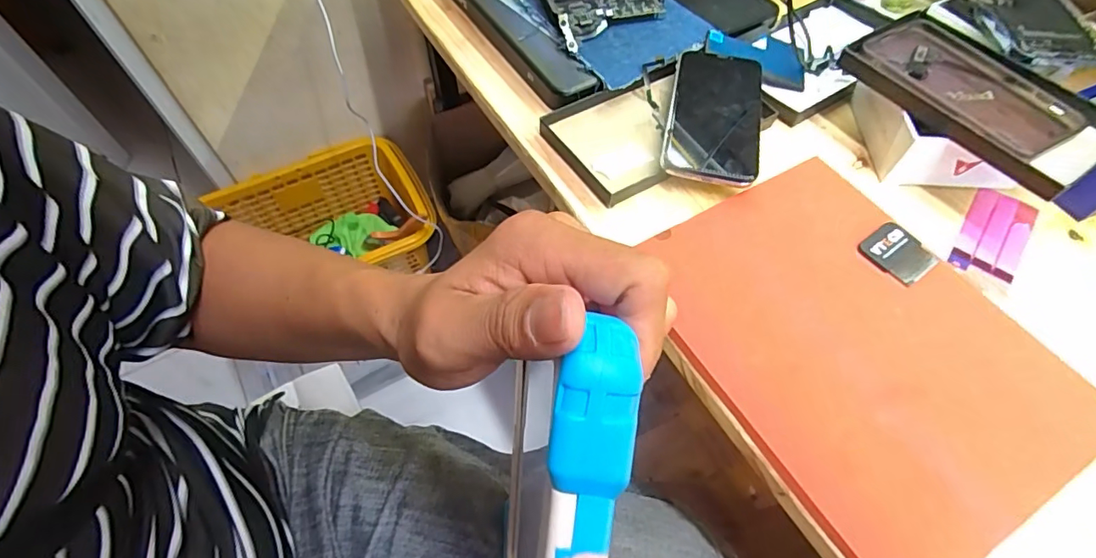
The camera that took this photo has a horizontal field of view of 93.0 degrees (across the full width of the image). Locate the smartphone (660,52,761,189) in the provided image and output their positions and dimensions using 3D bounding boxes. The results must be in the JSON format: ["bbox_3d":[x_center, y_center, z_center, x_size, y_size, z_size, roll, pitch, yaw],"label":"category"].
[{"bbox_3d":[0.135,-0.136,0.419,0.070,0.006,0.140,11,59,8],"label":"smartphone"}]

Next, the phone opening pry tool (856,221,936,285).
[{"bbox_3d":[0.246,-0.018,0.365,0.042,0.004,0.042,-34,70,-17],"label":"phone opening pry tool"}]

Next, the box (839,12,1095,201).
[{"bbox_3d":[0.320,-0.138,0.388,0.107,0.016,0.174,-31,63,-19],"label":"box"}]

